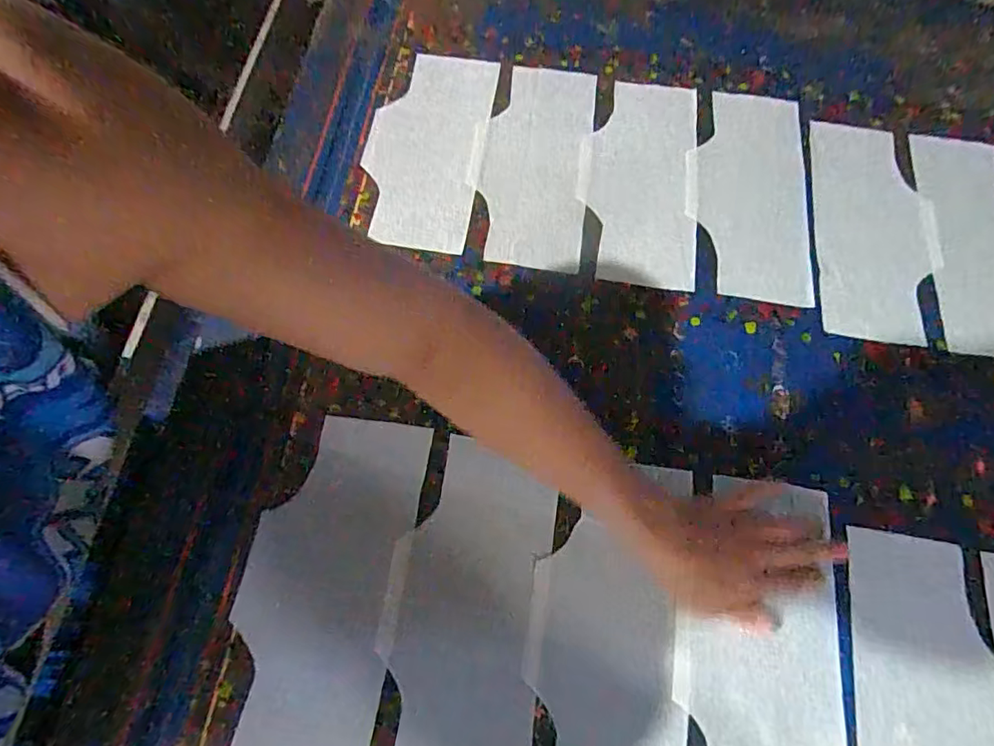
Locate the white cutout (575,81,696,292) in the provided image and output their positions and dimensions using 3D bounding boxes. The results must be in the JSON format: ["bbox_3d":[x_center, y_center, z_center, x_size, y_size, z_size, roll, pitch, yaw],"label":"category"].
[{"bbox_3d":[0.167,-0.233,0.645,0.137,0.008,0.294,8,68,3],"label":"white cutout"}]

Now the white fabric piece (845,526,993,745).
[{"bbox_3d":[0.360,0.285,0.445,0.134,0.010,0.287,7,70,2],"label":"white fabric piece"}]

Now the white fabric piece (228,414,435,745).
[{"bbox_3d":[-0.149,0.180,0.472,0.130,0.013,0.286,11,71,-2],"label":"white fabric piece"}]

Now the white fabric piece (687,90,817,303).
[{"bbox_3d":[0.289,-0.210,0.631,0.137,0.009,0.280,8,70,1],"label":"white fabric piece"}]

